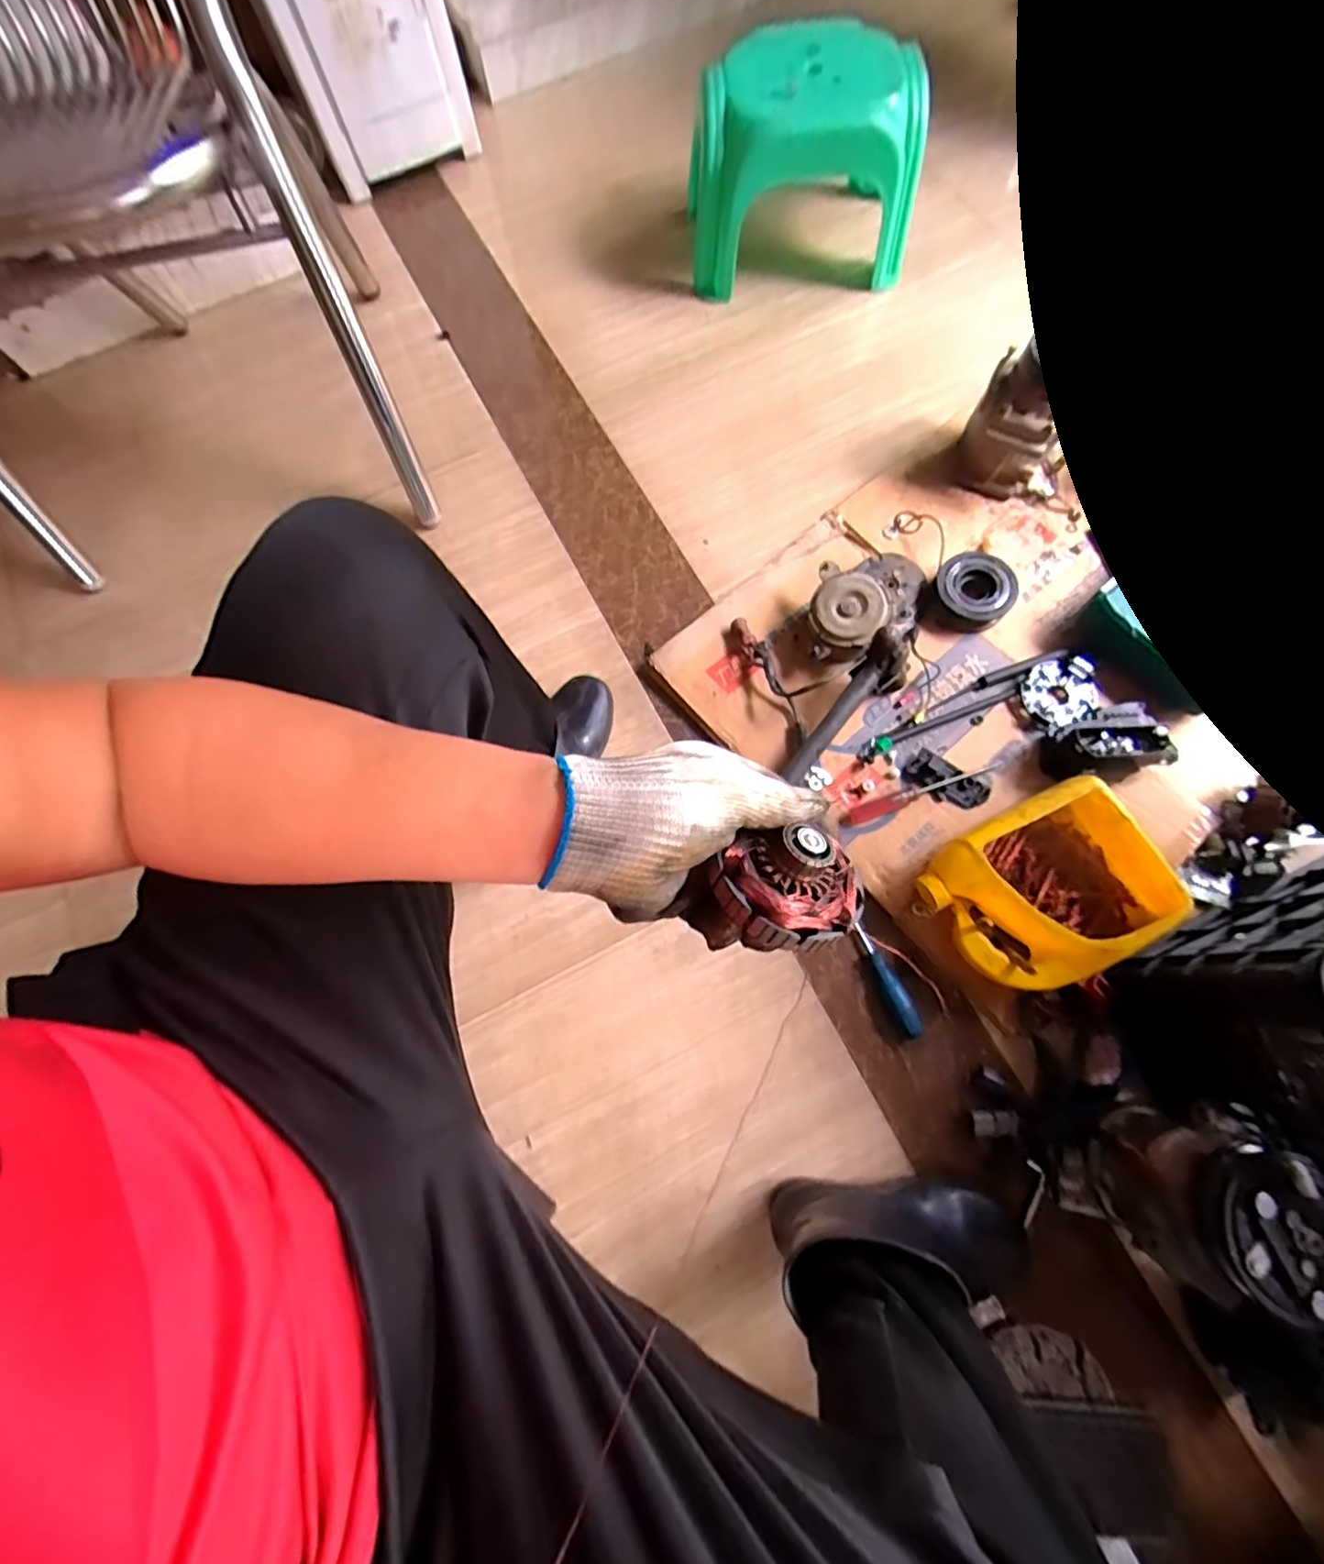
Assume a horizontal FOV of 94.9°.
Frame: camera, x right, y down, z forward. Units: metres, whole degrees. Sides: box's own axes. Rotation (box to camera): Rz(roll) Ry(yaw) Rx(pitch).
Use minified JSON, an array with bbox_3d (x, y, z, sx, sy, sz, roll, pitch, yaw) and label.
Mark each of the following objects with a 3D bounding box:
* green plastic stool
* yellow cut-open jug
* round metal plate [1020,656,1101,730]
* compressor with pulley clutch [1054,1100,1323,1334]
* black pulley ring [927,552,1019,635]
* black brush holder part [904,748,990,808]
[{"bbox_3d":[0.245,-1.096,1.071,0.379,0.236,0.286,-2,72,1],"label":"green plastic stool"},{"bbox_3d":[0.422,0.121,0.681,0.227,0.103,0.177,-27,72,-6],"label":"yellow cut-open jug"},{"bbox_3d":[0.519,-0.116,0.792,0.089,0.028,0.088,-1,72,3],"label":"round metal plate"},{"bbox_3d":[0.475,0.361,0.540,0.122,0.175,0.145,19,74,9],"label":"compressor with pulley clutch"},{"bbox_3d":[0.435,-0.265,0.850,0.102,0.035,0.121,36,77,13],"label":"black pulley ring"},{"bbox_3d":[0.359,0.002,0.765,0.098,0.018,0.050,33,77,13],"label":"black brush holder part"}]

